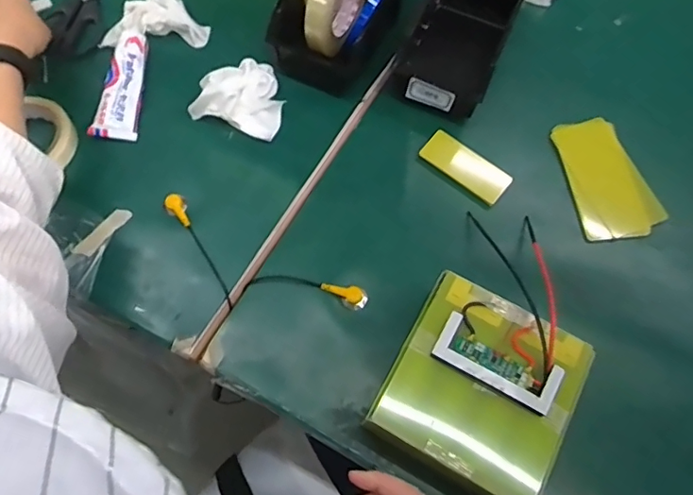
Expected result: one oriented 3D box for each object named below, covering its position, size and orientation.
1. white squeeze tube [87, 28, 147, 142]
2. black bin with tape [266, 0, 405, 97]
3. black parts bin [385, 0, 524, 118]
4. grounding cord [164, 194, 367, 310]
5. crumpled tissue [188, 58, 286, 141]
[{"bbox_3d":[-0.248,-0.182,0.597,0.046,0.017,0.136,2,70,-1],"label":"white squeeze tube"},{"bbox_3d":[-0.005,-0.271,0.578,0.105,0.114,0.162,32,72,10],"label":"black bin with tape"},{"bbox_3d":[0.124,-0.238,0.595,0.105,0.065,0.184,23,71,7],"label":"black parts bin"},{"bbox_3d":[-0.095,0.024,0.524,0.226,0.010,0.073,27,72,9],"label":"grounding cord"},{"bbox_3d":[-0.112,-0.169,0.587,0.097,0.031,0.084,19,70,6],"label":"crumpled tissue"}]

